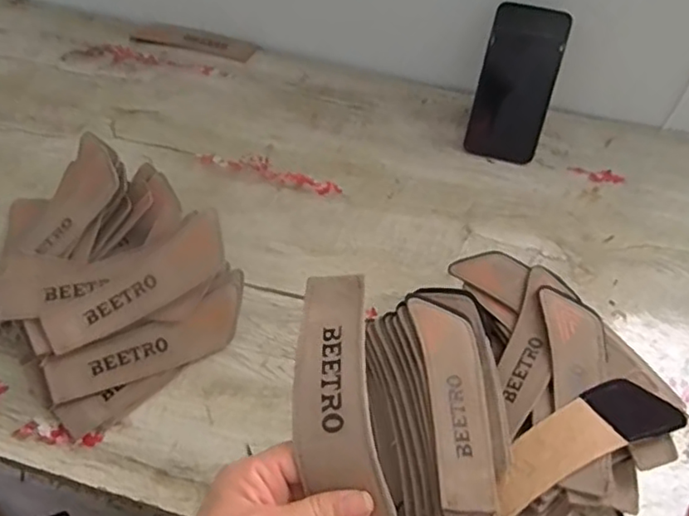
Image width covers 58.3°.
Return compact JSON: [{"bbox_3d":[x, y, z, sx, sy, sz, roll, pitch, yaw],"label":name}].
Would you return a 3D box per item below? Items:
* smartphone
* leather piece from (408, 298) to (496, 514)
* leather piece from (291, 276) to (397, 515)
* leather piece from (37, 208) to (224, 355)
[{"bbox_3d":[0.194,-0.194,0.700,0.081,0.166,0.006,15,22,9],"label":"smartphone"},{"bbox_3d":[0.081,0.101,0.447,0.044,0.013,0.160,-2,49,-5],"label":"leather piece"},{"bbox_3d":[-0.004,0.080,0.337,0.048,0.023,0.156,-6,63,-8],"label":"leather piece"},{"bbox_3d":[-0.164,0.023,0.498,0.157,0.011,0.047,-36,80,-8],"label":"leather piece"}]

